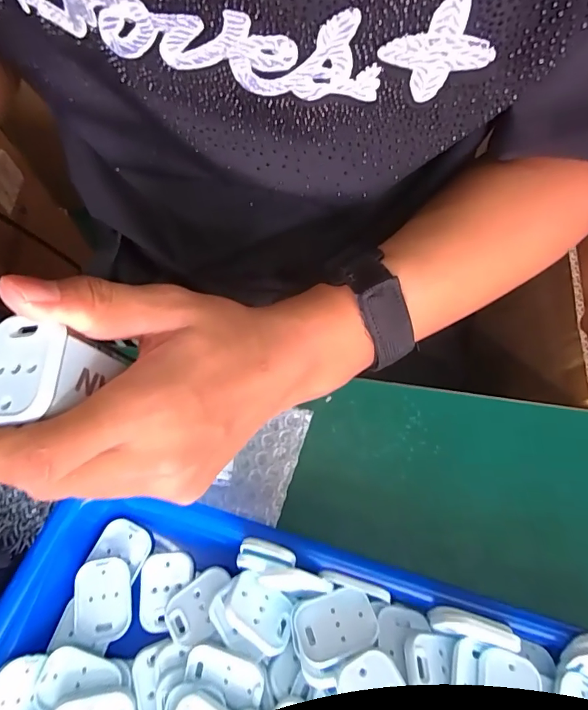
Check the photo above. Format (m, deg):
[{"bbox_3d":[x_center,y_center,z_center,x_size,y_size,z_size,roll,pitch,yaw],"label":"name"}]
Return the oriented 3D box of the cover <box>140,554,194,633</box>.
[{"bbox_3d":[-0.072,0.132,0.257,0.028,0.005,0.038,0,68,-3],"label":"cover"}]

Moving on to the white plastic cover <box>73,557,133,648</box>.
[{"bbox_3d":[-0.105,0.135,0.253,0.030,0.005,0.041,-13,69,-8],"label":"white plastic cover"}]

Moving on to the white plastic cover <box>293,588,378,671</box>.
[{"bbox_3d":[0.021,0.137,0.232,0.041,0.006,0.031,-13,42,-2],"label":"white plastic cover"}]

